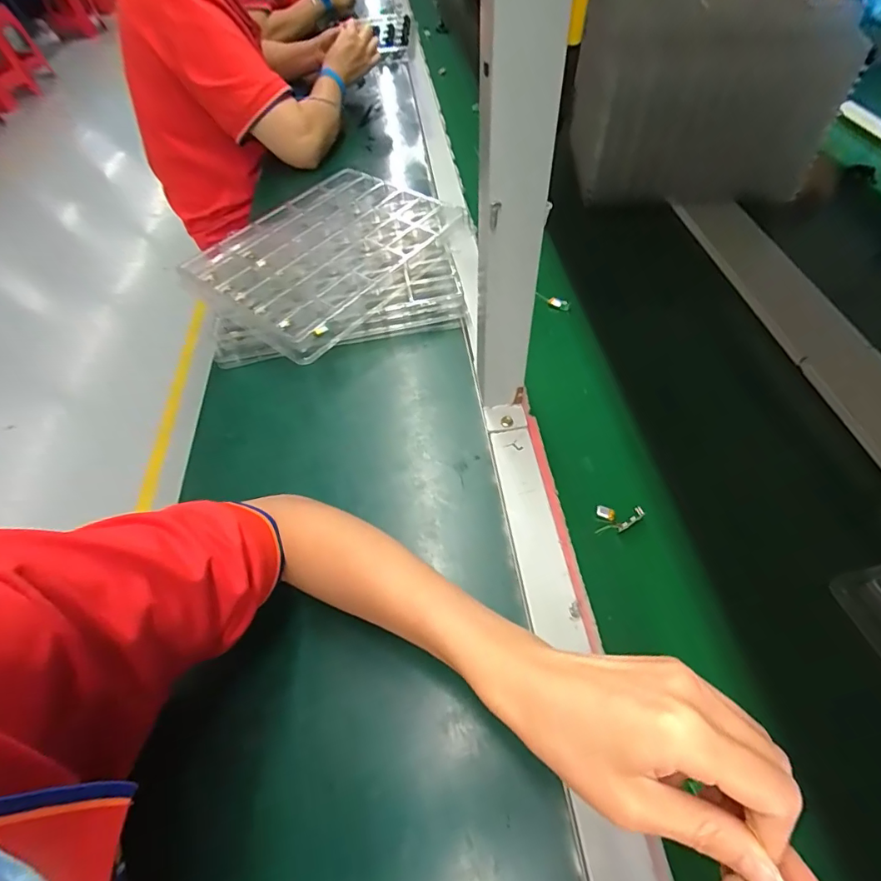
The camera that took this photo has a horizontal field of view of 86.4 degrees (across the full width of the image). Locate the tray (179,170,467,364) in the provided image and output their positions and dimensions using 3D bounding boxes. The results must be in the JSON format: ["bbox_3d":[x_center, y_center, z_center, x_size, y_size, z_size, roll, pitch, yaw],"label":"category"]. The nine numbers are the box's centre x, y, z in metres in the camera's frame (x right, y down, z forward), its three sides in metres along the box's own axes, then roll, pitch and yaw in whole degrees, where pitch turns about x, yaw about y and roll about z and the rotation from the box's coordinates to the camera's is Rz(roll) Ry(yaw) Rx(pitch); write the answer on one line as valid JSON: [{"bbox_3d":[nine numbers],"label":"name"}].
[{"bbox_3d":[-0.154,-0.239,0.602,0.250,0.034,0.319,32,63,24],"label":"tray"}]

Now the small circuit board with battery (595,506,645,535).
[{"bbox_3d":[0.159,0.070,0.415,0.040,0.007,0.023,-1,67,15],"label":"small circuit board with battery"}]

